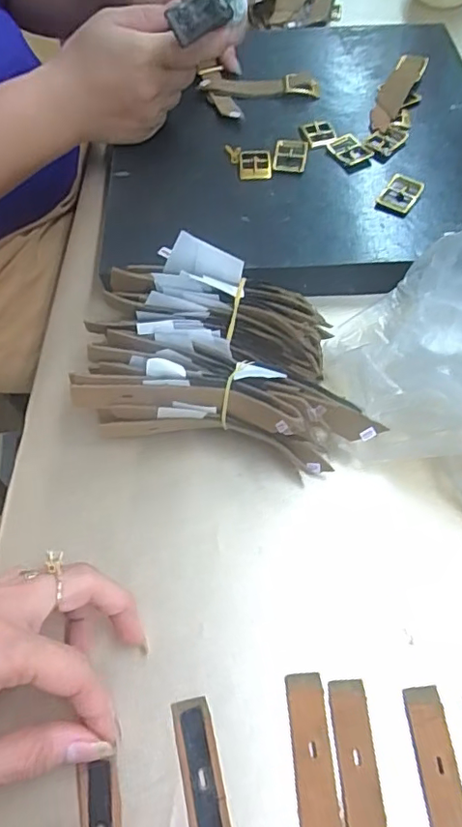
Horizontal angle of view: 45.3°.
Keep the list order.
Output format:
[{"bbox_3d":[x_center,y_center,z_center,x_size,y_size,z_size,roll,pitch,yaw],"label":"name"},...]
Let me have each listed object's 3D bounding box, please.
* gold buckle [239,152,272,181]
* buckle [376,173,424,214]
[{"bbox_3d":[0.018,-0.183,0.409,0.024,0.006,0.025,0,59,2],"label":"gold buckle"},{"bbox_3d":[0.120,-0.156,0.389,0.024,0.006,0.029,31,64,18],"label":"buckle"}]

